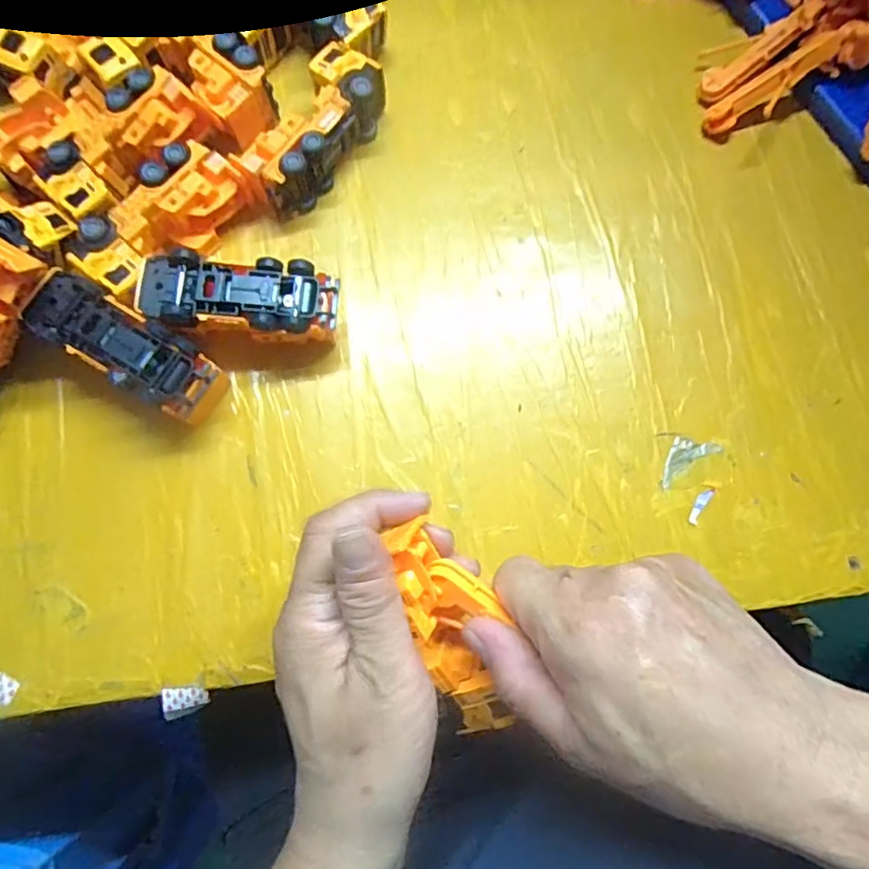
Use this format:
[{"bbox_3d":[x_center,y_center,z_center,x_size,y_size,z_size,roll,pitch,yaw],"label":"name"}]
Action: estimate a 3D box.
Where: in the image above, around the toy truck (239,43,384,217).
[{"bbox_3d":[-0.071,-0.183,0.362,0.040,0.039,0.101,31,80,5],"label":"toy truck"}]

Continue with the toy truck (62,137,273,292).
[{"bbox_3d":[-0.156,-0.125,0.346,0.103,0.035,0.051,-42,82,-9],"label":"toy truck"}]

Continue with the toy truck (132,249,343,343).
[{"bbox_3d":[-0.107,-0.073,0.338,0.106,0.042,0.040,5,78,0],"label":"toy truck"}]

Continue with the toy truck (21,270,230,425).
[{"bbox_3d":[-0.168,-0.047,0.331,0.102,0.042,0.038,30,79,5],"label":"toy truck"}]

